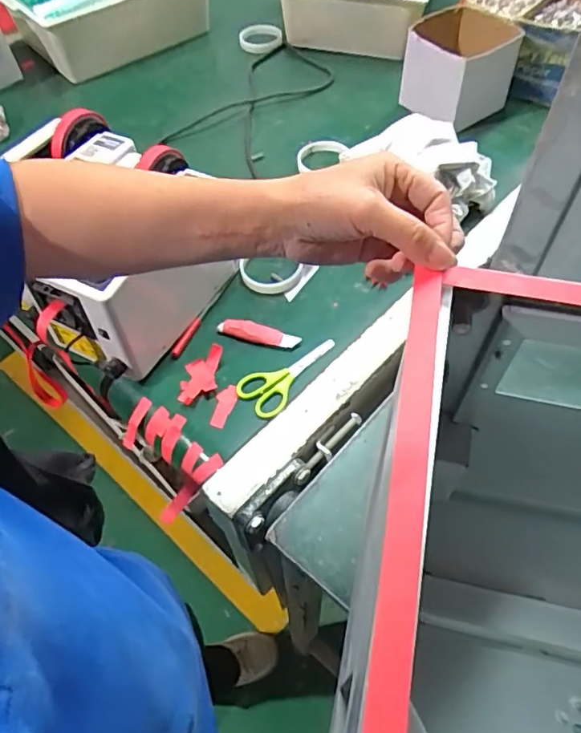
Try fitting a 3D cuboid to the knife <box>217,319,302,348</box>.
[{"bbox_3d":[-0.039,-0.041,0.680,0.100,0.016,0.022,12,58,11],"label":"knife"}]

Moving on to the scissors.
[{"bbox_3d":[-0.003,0.001,0.652,0.060,0.009,0.133,34,64,23],"label":"scissors"}]

